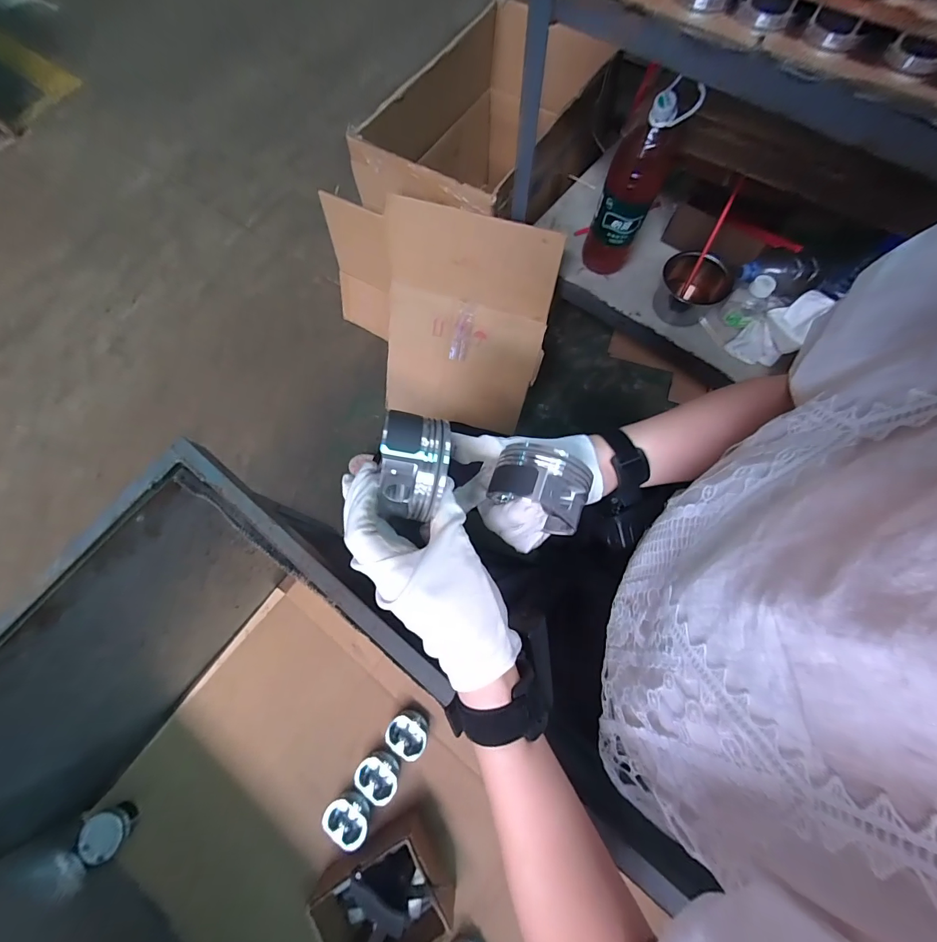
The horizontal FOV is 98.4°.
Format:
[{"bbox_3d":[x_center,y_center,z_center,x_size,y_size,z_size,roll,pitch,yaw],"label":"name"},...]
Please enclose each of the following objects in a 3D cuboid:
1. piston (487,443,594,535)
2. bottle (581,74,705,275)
[{"bbox_3d":[0.056,0.013,0.312,0.072,0.060,0.045,21,76,4],"label":"piston"},{"bbox_3d":[0.319,-0.549,0.796,0.105,0.329,0.108,22,74,8],"label":"bottle"}]

